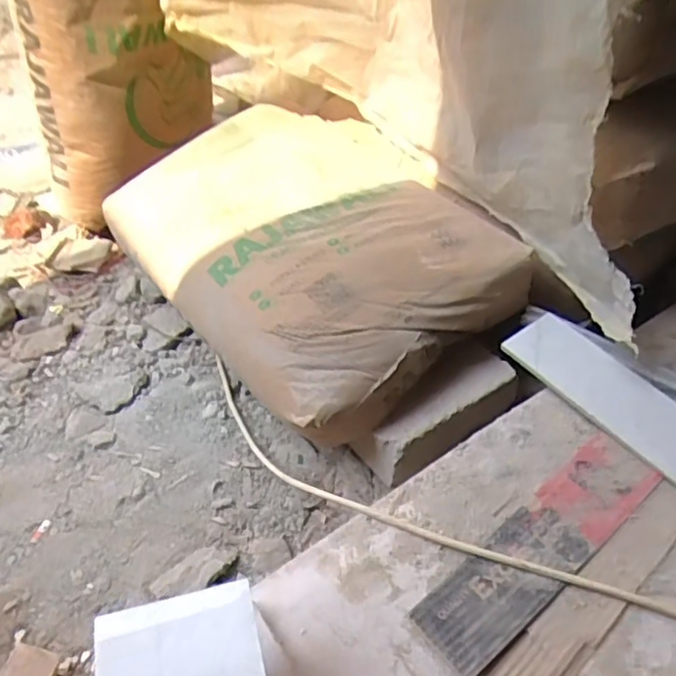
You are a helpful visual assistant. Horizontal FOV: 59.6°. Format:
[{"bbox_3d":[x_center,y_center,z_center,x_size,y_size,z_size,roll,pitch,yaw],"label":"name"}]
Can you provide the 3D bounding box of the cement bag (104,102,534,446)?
[{"bbox_3d":[-0.039,-0.155,0.802,0.389,0.114,0.548,-26,52,-26],"label":"cement bag"}]

